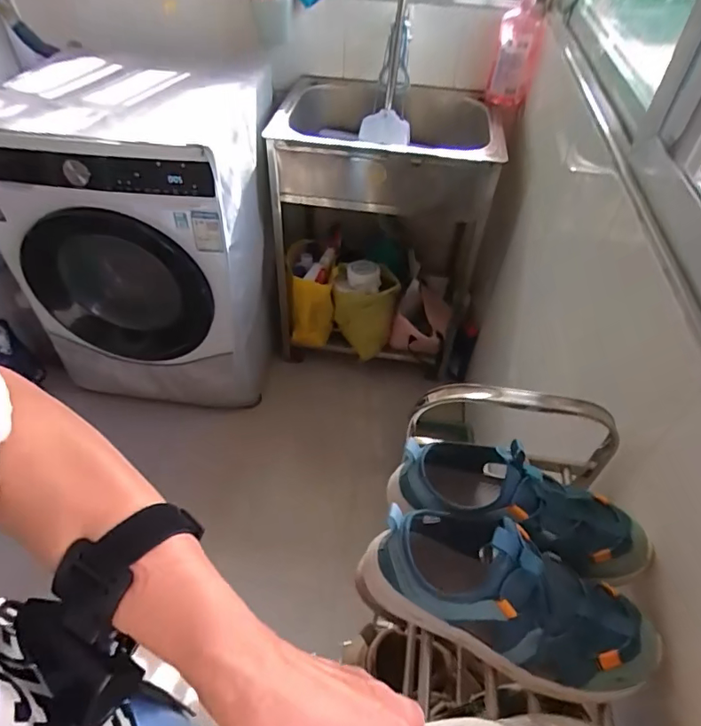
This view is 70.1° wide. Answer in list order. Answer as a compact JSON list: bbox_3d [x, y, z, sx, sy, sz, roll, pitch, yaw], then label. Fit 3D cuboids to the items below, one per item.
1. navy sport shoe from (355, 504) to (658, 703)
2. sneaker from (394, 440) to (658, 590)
[{"bbox_3d":[0.137,0.196,0.432,0.237,0.114,0.086,19,48,15],"label":"navy sport shoe"},{"bbox_3d":[0.167,0.131,0.492,0.238,0.106,0.092,15,47,11],"label":"sneaker"}]

